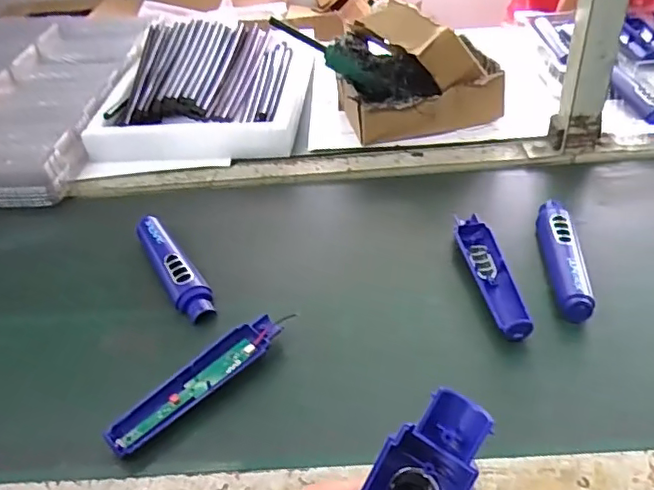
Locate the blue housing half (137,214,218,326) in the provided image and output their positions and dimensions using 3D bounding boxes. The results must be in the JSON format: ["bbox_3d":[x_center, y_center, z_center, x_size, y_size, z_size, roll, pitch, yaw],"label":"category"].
[{"bbox_3d":[-0.167,0.022,0.631,0.038,0.026,0.165,-25,44,-22],"label":"blue housing half"}]

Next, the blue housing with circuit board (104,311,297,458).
[{"bbox_3d":[-0.107,0.113,0.513,0.183,0.020,0.033,-32,47,-29],"label":"blue housing with circuit board"}]

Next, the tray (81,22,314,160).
[{"bbox_3d":[-0.178,-0.252,0.937,0.289,0.077,0.371,0,40,6],"label":"tray"}]

